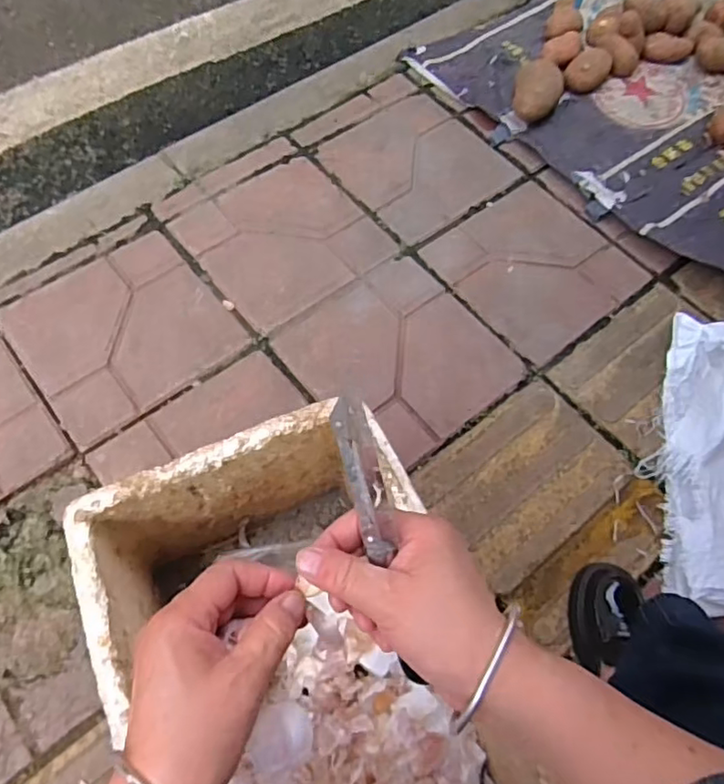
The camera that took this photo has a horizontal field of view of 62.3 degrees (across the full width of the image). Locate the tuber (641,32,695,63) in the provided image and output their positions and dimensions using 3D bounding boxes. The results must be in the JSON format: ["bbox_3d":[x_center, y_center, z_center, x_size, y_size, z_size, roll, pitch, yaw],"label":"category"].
[{"bbox_3d":[0.644,-0.727,1.268,0.107,0.038,0.044,8,64,1],"label":"tuber"}]

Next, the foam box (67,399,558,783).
[{"bbox_3d":[-0.055,0.287,0.581,0.290,0.234,0.469,-21,68,-14],"label":"foam box"}]

